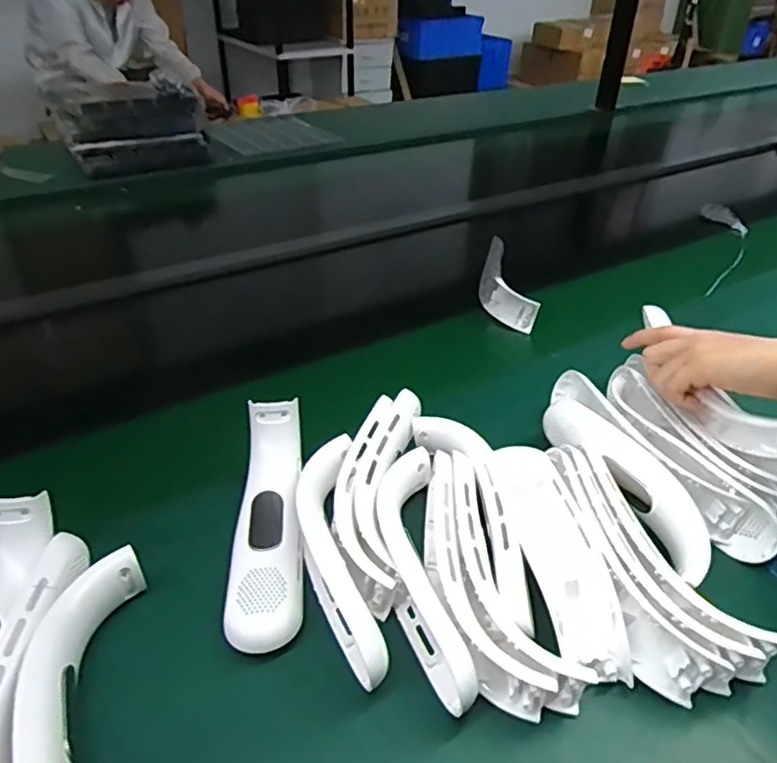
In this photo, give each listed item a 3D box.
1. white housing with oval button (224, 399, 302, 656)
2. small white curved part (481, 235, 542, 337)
[{"bbox_3d":[-0.089,0.096,0.449,0.053,0.045,0.196,-3,36,-5],"label":"white housing with oval button"},{"bbox_3d":[0.146,-0.129,0.796,0.050,0.048,0.159,-5,37,-8],"label":"small white curved part"}]

